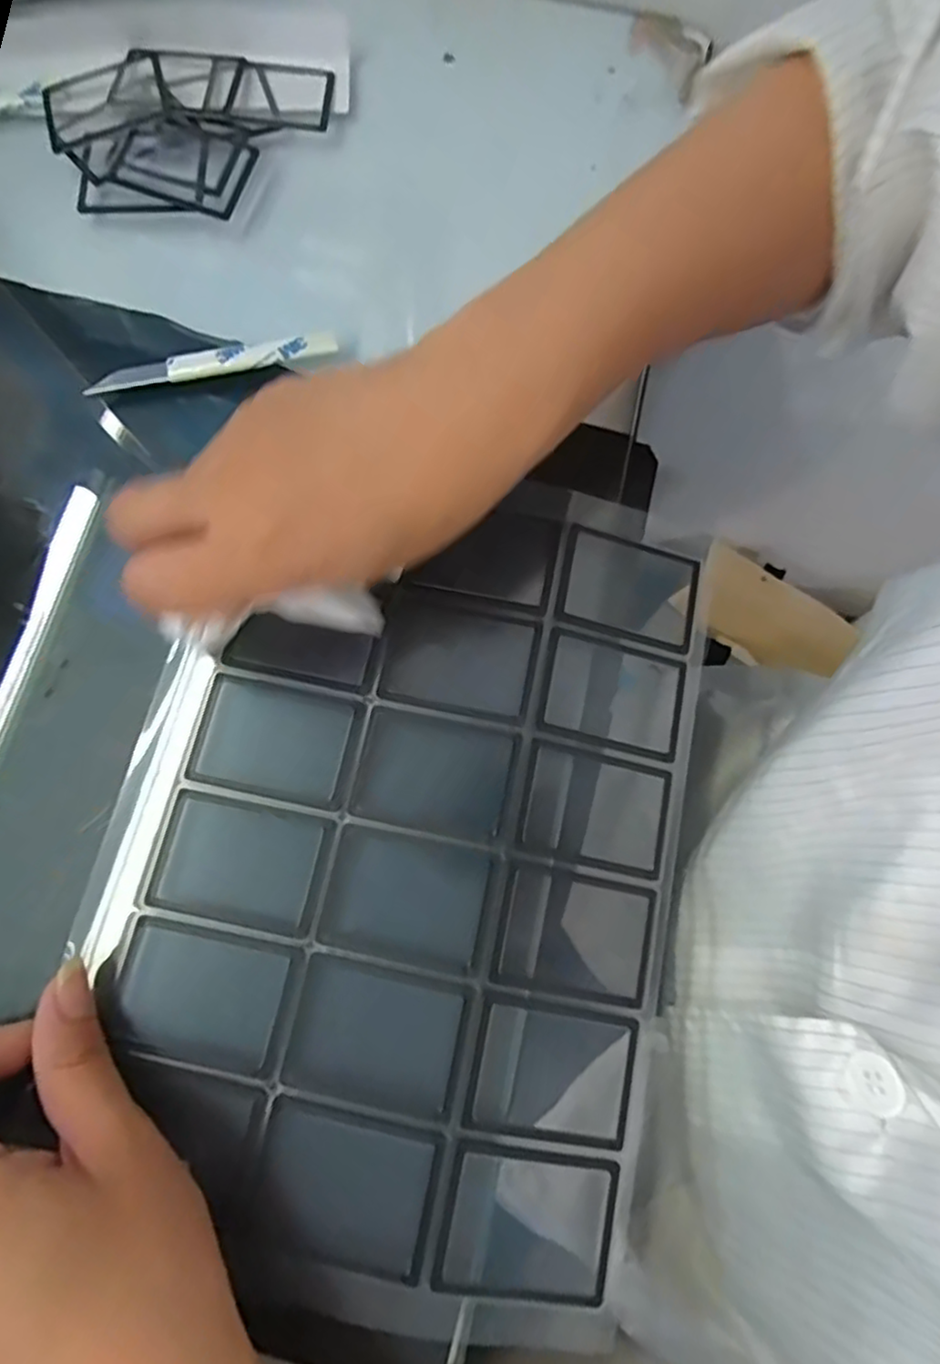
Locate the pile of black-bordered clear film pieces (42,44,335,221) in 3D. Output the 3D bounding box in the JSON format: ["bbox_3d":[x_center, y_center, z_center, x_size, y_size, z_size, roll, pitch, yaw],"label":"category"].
[{"bbox_3d":[-0.139,-0.271,0.322,0.134,0.012,0.097,1,76,-1],"label":"pile of black-bordered clear film pieces"}]

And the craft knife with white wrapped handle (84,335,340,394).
[{"bbox_3d":[-0.114,-0.142,0.290,0.108,0.004,0.011,-11,94,-2],"label":"craft knife with white wrapped handle"}]

